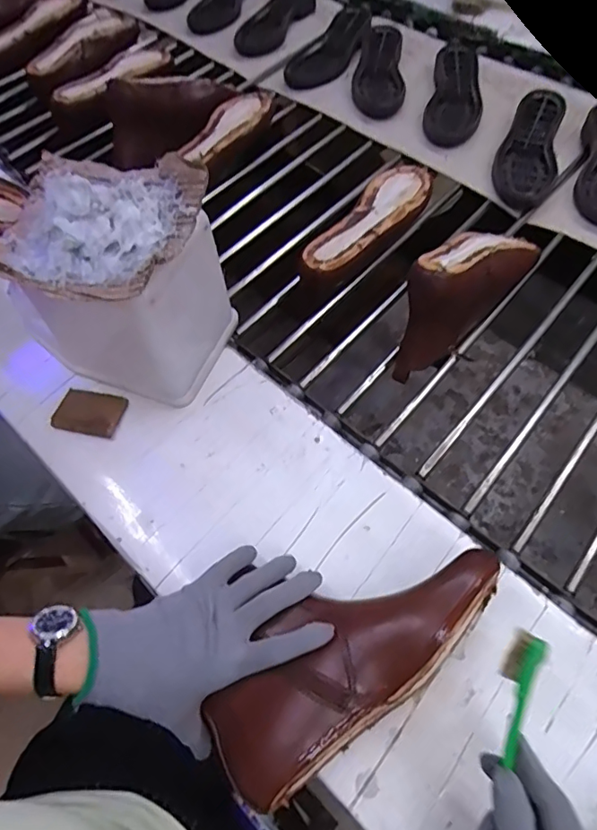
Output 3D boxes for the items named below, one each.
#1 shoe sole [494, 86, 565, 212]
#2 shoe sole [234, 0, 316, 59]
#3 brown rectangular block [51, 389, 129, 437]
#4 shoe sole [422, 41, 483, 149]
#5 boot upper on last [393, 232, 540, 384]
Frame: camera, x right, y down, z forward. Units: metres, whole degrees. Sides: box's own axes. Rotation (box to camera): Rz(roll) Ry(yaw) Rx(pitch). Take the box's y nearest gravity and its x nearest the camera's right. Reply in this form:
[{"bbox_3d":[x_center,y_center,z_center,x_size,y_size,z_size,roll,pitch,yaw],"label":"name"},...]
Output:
[{"bbox_3d":[0.365,-0.423,0.808,0.092,0.040,0.247,16,62,12],"label":"shoe sole"},{"bbox_3d":[-0.041,-0.841,1.083,0.099,0.027,0.282,29,65,18],"label":"shoe sole"},{"bbox_3d":[-0.228,-0.003,0.561,0.075,0.007,0.049,9,61,8],"label":"brown rectangular block"},{"bbox_3d":[0.278,-0.567,0.903,0.090,0.026,0.279,12,61,9],"label":"shoe sole"},{"bbox_3d":[0.196,-0.161,0.624,0.081,0.112,0.251,38,68,22],"label":"boot upper on last"}]

